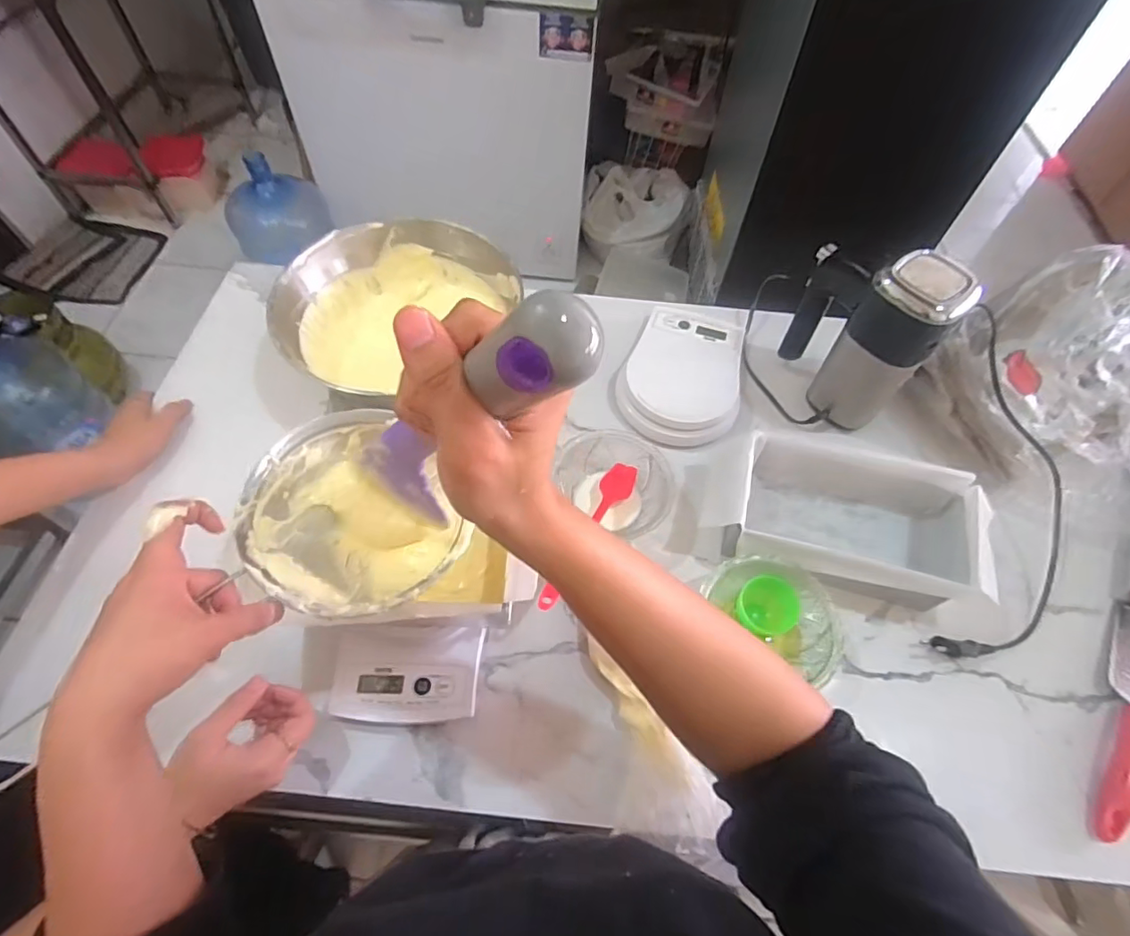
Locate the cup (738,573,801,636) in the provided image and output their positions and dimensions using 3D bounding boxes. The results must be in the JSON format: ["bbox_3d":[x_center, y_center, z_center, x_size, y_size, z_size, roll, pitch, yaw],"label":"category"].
[{"bbox_3d":[0.192,0.132,0.539,0.054,0.038,0.047,37,64,19],"label":"cup"}]

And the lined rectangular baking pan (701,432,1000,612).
[{"bbox_3d":[0.278,0.046,0.562,0.243,0.074,0.147,14,59,7],"label":"lined rectangular baking pan"}]

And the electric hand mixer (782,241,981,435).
[{"bbox_3d":[0.309,-0.140,0.599,0.141,0.175,0.071,33,63,17],"label":"electric hand mixer"}]

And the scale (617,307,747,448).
[{"bbox_3d":[0.143,-0.116,0.679,0.134,0.034,0.201,16,60,8],"label":"scale"}]

